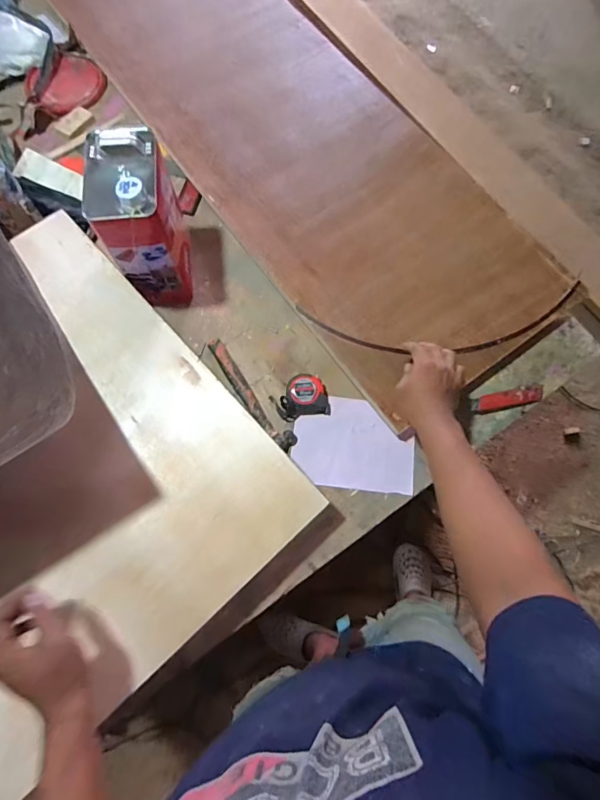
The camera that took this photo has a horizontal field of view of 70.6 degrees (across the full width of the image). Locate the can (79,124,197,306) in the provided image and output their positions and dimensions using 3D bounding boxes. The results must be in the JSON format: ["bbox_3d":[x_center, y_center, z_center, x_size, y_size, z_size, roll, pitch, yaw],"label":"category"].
[{"bbox_3d":[-0.258,-0.298,0.704,0.112,0.225,0.162,-11,71,-3],"label":"can"}]

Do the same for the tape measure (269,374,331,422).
[{"bbox_3d":[0.001,-0.007,0.743,0.097,0.040,0.072,-8,72,-4],"label":"tape measure"}]

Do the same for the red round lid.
[{"bbox_3d":[-0.526,-0.716,0.964,0.163,0.025,0.144,-42,76,-13],"label":"red round lid"}]

